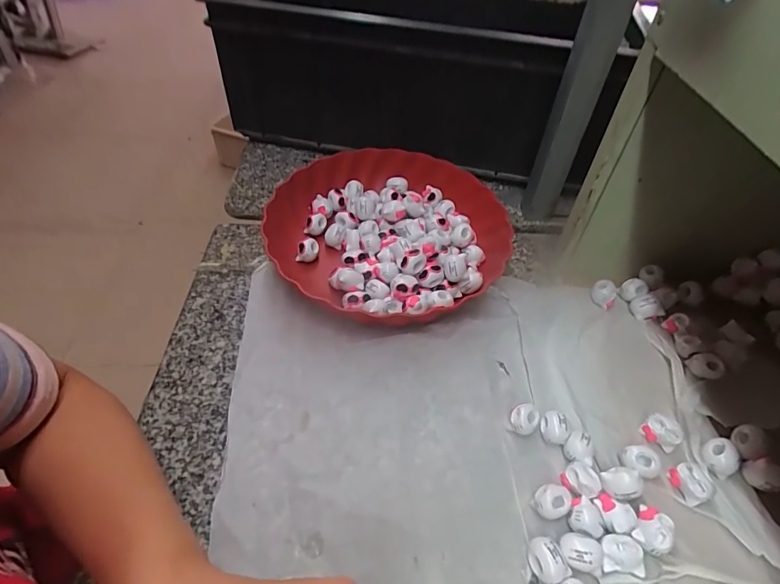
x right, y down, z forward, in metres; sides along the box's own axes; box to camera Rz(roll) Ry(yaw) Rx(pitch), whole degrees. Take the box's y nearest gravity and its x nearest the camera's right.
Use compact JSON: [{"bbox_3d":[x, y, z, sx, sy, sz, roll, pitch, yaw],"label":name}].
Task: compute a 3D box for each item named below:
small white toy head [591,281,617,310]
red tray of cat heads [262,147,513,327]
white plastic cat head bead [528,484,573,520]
[{"bbox_3d":[0.203,0.002,0.418,0.022,0.021,0.018,27,52,19],"label":"small white toy head"},{"bbox_3d":[-0.002,-0.066,0.466,0.229,0.051,0.232,-27,55,-25],"label":"red tray of cat heads"},{"bbox_3d":[0.112,0.147,0.305,0.025,0.018,0.021,-19,52,-20],"label":"white plastic cat head bead"}]

